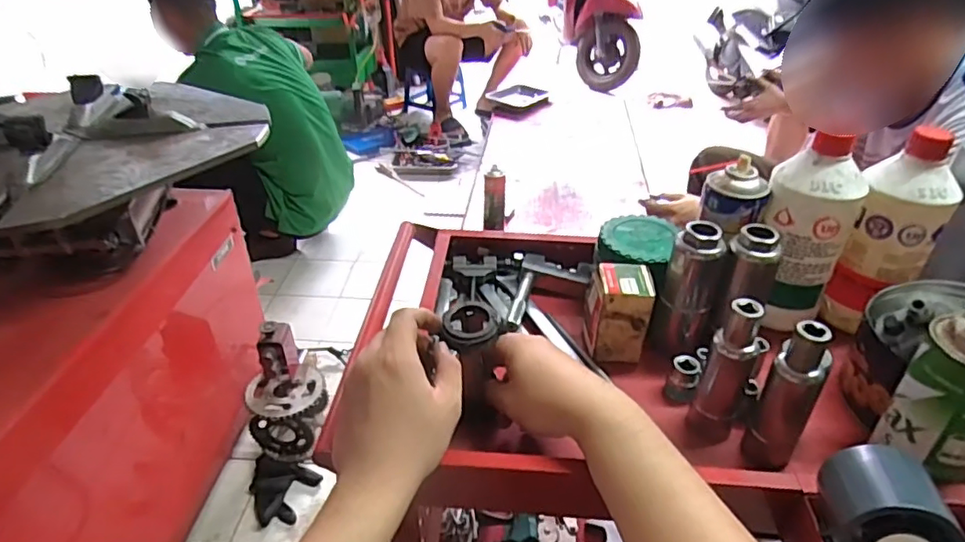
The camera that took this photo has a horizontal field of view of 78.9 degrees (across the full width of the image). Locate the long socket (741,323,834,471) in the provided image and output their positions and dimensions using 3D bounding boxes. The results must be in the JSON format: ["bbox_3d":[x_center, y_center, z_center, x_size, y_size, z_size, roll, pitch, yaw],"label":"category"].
[{"bbox_3d":[0.255,0.101,0.485,0.041,0.136,0.046,27,43,33],"label":"long socket"}]

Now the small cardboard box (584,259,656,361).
[{"bbox_3d":[0.138,0.043,0.606,0.058,0.090,0.054,1,35,2],"label":"small cardboard box"}]

